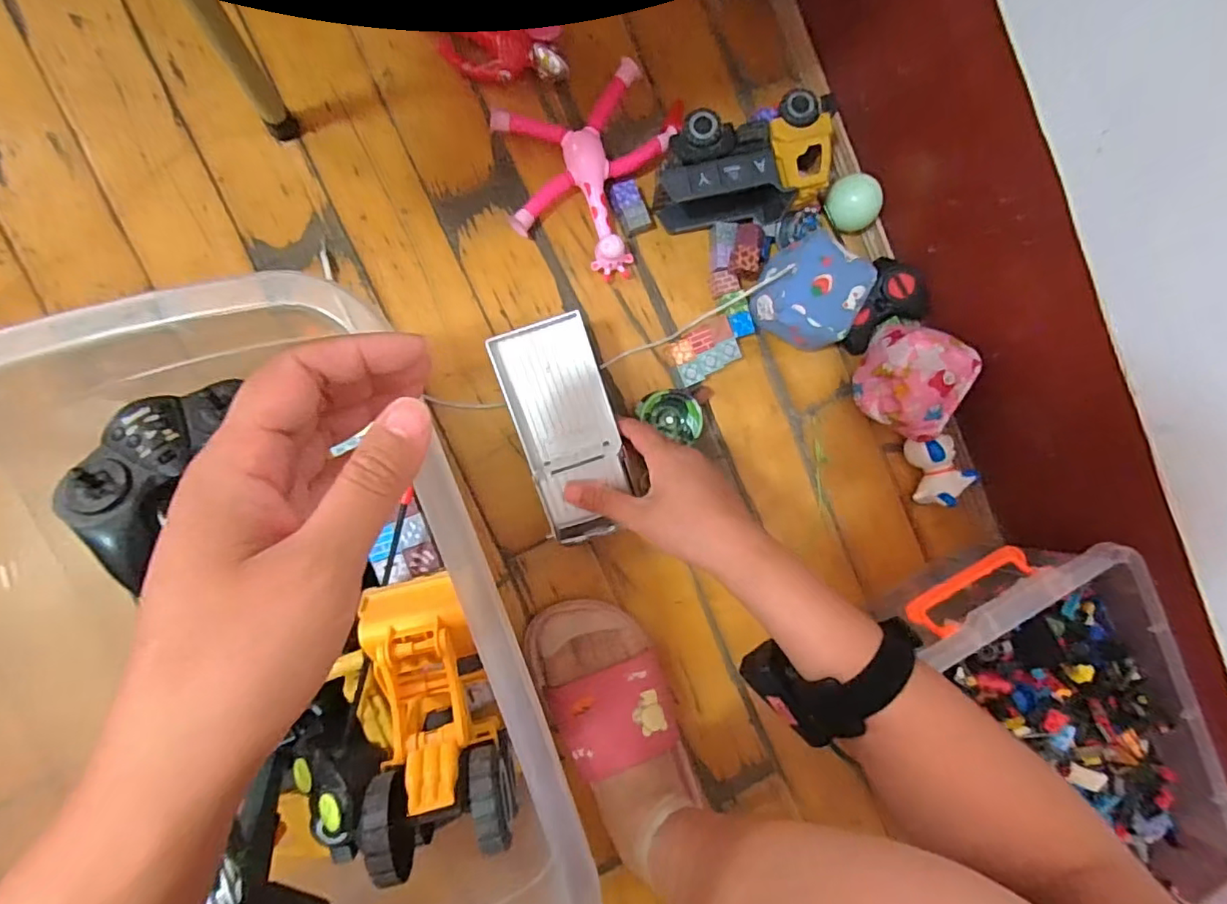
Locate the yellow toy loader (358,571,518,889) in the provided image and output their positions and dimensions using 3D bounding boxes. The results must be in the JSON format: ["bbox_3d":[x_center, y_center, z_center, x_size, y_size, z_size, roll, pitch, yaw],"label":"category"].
[{"bbox_3d":[-0.103,0.147,0.330,0.073,0.061,0.150,-14,63,-10],"label":"yellow toy loader"}]

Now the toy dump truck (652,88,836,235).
[{"bbox_3d":[0.108,-0.243,0.502,0.156,0.085,0.103,-8,92,-10],"label":"toy dump truck"}]

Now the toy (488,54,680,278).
[{"bbox_3d":[-0.018,-0.238,0.504,0.155,0.039,0.157,0,90,-10],"label":"toy"}]

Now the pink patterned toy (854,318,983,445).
[{"bbox_3d":[0.276,-0.063,0.533,0.090,0.085,0.079,36,84,-8],"label":"pink patterned toy"}]

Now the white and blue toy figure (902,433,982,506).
[{"bbox_3d":[0.318,0.015,0.558,0.055,0.038,0.071,-22,94,-9],"label":"white and blue toy figure"}]

